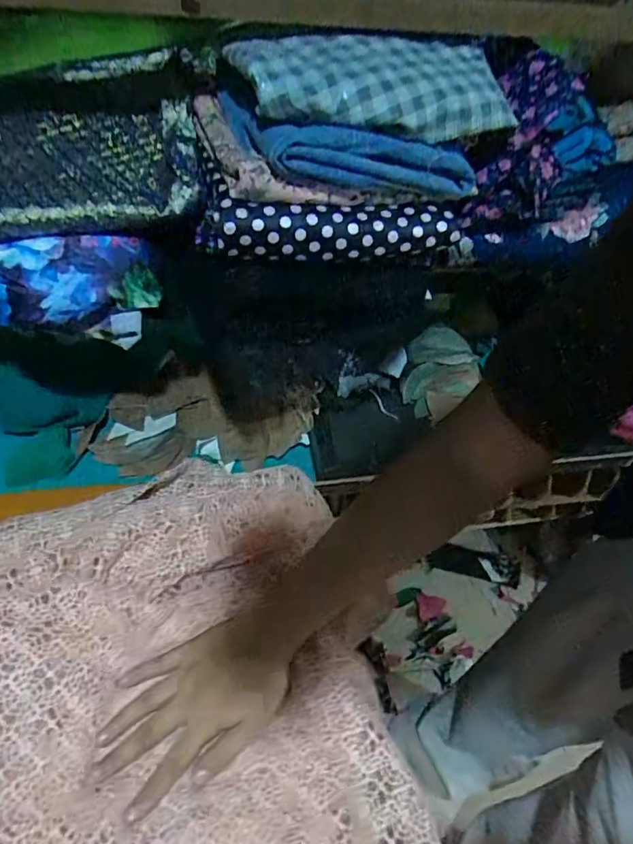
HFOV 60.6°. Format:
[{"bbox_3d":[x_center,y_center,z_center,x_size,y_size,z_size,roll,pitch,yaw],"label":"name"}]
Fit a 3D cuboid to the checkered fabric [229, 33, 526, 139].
[{"bbox_3d":[0.055,-0.288,0.461,0.238,0.052,0.107,-6,48,-10],"label":"checkered fabric"}]

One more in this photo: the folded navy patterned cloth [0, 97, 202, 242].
[{"bbox_3d":[-0.290,-0.245,0.530,0.342,0.079,0.169,-4,48,-8],"label":"folded navy patterned cloth"}]

